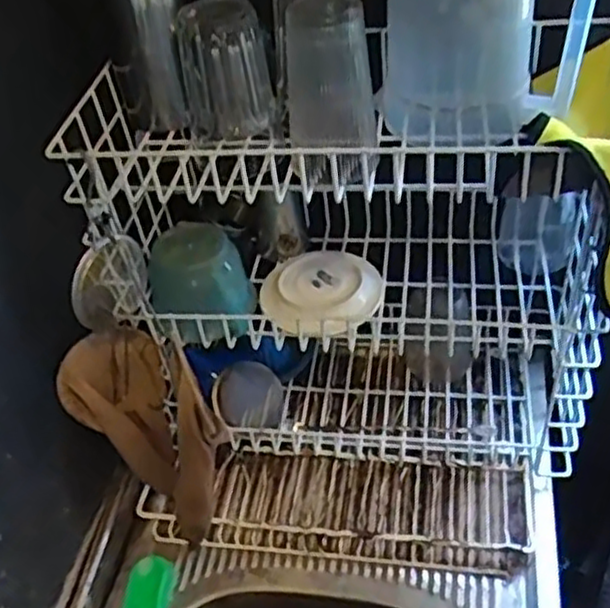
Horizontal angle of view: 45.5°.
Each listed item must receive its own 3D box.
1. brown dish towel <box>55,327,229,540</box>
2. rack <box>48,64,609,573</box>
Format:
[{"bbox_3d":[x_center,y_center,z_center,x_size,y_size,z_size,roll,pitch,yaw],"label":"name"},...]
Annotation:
[{"bbox_3d":[-0.154,0.128,0.769,0.131,0.210,0.099,21,53,27],"label":"brown dish towel"},{"bbox_3d":[0.043,0.018,0.762,0.495,0.440,0.325,1,47,11],"label":"rack"}]

